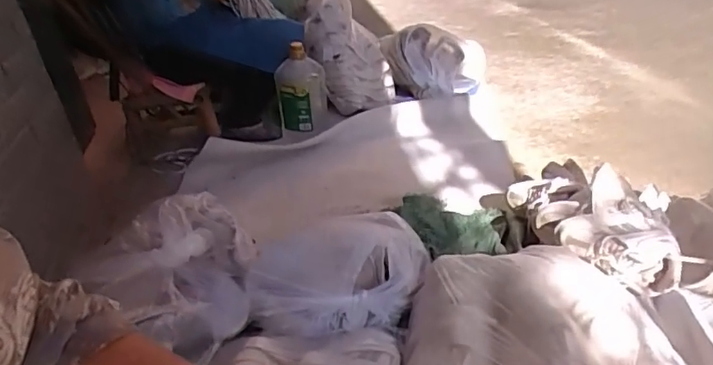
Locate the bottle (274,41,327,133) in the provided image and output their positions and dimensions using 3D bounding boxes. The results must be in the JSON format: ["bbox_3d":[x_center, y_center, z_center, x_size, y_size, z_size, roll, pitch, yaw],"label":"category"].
[{"bbox_3d":[-0.183,-0.308,1.754,0.158,0.265,0.152,-6,32,1],"label":"bottle"}]

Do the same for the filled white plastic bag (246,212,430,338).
[{"bbox_3d":[-0.034,0.152,1.034,0.323,0.185,0.246,-1,33,9],"label":"filled white plastic bag"}]

